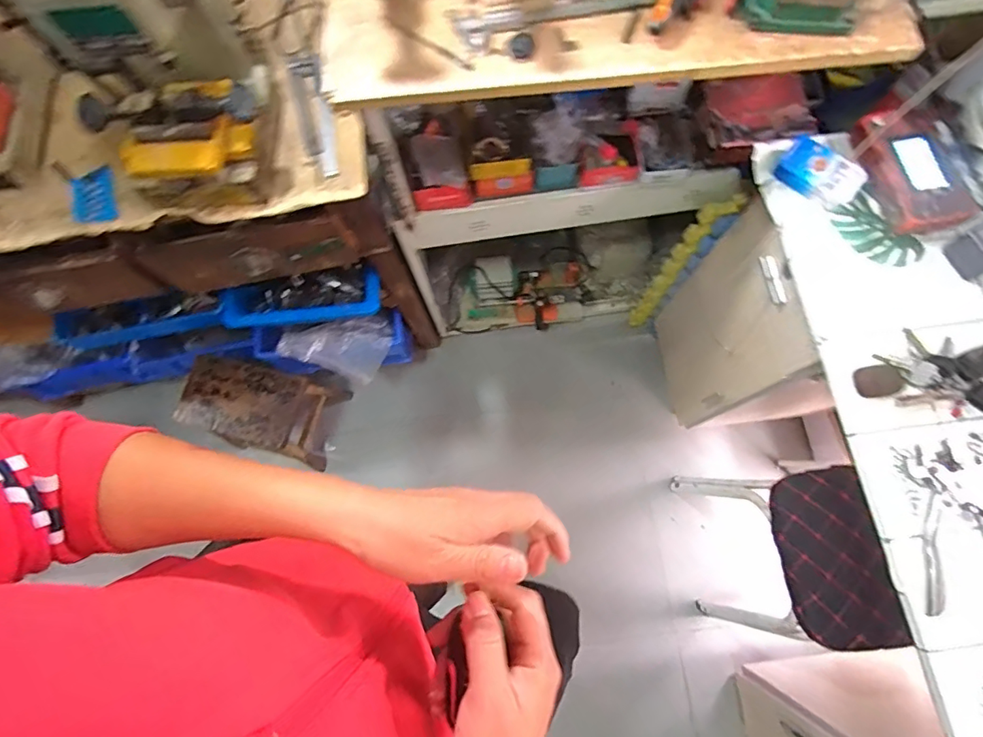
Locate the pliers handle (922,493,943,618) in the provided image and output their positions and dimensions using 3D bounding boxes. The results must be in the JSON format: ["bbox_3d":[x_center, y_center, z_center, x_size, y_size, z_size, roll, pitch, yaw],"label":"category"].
[{"bbox_3d":[0.480,0.201,0.523,0.016,0.014,0.125,12,75,6],"label":"pliers handle"}]

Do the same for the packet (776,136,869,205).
[{"bbox_3d":[0.443,-0.264,0.647,0.102,0.028,0.069,30,77,10],"label":"packet"}]

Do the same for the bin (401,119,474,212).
[{"bbox_3d":[-0.095,-0.355,0.821,0.103,0.086,0.137,-15,74,-2],"label":"bin"}]

